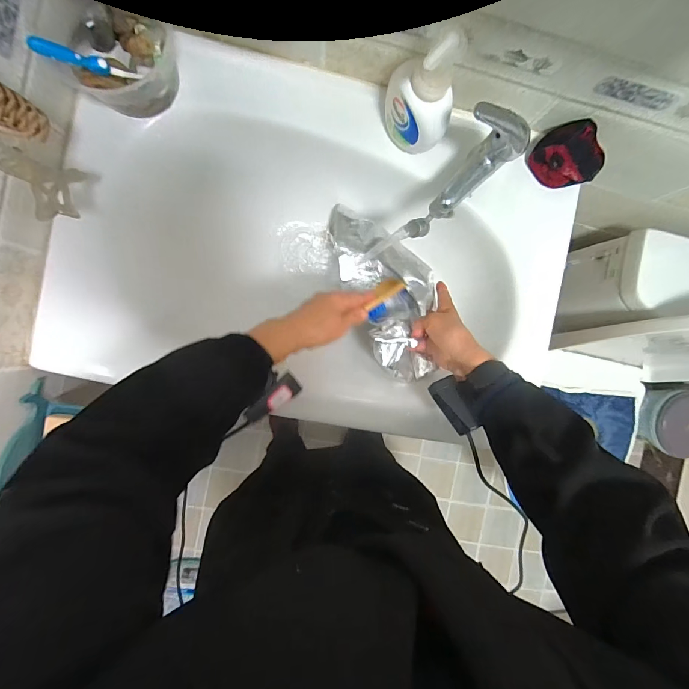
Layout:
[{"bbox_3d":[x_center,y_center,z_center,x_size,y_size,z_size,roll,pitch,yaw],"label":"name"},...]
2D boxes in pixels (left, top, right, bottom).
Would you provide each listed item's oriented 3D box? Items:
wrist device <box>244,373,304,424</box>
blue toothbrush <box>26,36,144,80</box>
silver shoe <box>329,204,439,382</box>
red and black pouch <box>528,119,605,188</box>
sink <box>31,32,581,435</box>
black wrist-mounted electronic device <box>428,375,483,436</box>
[{"bbox_3d":[-0.081,0.064,0.404,0.069,0.016,0.025,-41,96,-24],"label":"wrist device"},{"bbox_3d":[-0.284,-0.315,0.396,0.106,0.015,0.012,-18,95,-47],"label":"blue toothbrush"},{"bbox_3d":[0.067,-0.100,0.574,0.132,0.078,0.309,-20,69,-5],"label":"silver shoe"},{"bbox_3d":[0.312,-0.262,0.494,0.067,0.060,0.087,-38,95,-3],"label":"red and black pouch"},{"bbox_3d":[-0.026,-0.137,0.576,0.687,0.176,0.443,12,91,-6],"label":"sink"},{"bbox_3d":[0.133,0.076,0.434,0.030,0.022,0.069,-27,74,-4],"label":"black wrist-mounted electronic device"}]

